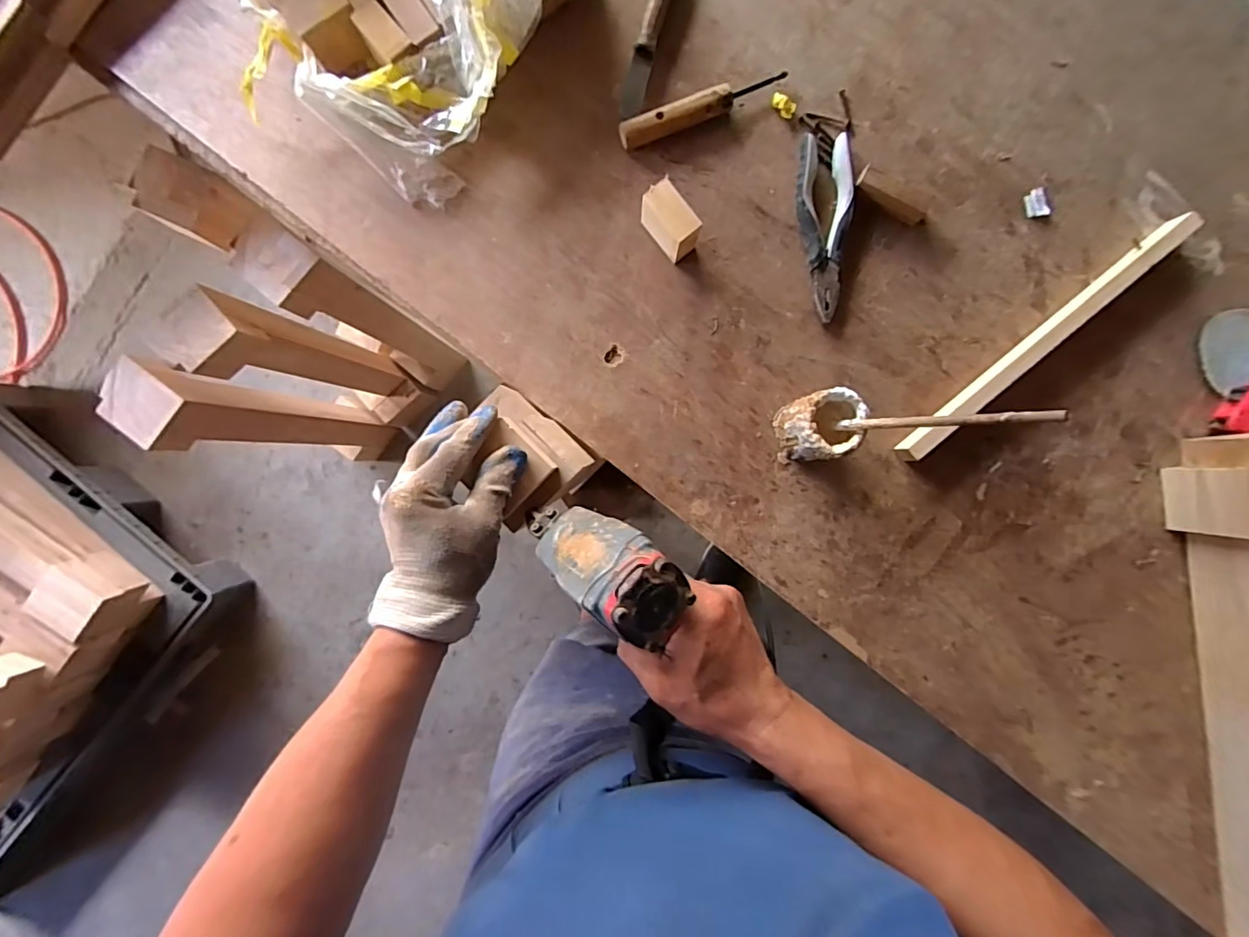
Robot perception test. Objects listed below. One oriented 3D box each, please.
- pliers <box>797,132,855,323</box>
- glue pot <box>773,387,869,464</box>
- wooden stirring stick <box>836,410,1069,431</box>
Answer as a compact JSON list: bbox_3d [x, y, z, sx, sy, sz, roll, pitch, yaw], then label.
[{"bbox_3d":[0.214,-0.258,0.566,0.055,0.015,0.187,2,92,1],"label":"pliers"},{"bbox_3d":[0.196,-0.042,0.538,0.068,0.088,0.069,-8,92,2],"label":"glue pot"},{"bbox_3d":[0.257,-0.040,0.445,0.006,0.190,0.010,3,91,-28],"label":"wooden stirring stick"}]

